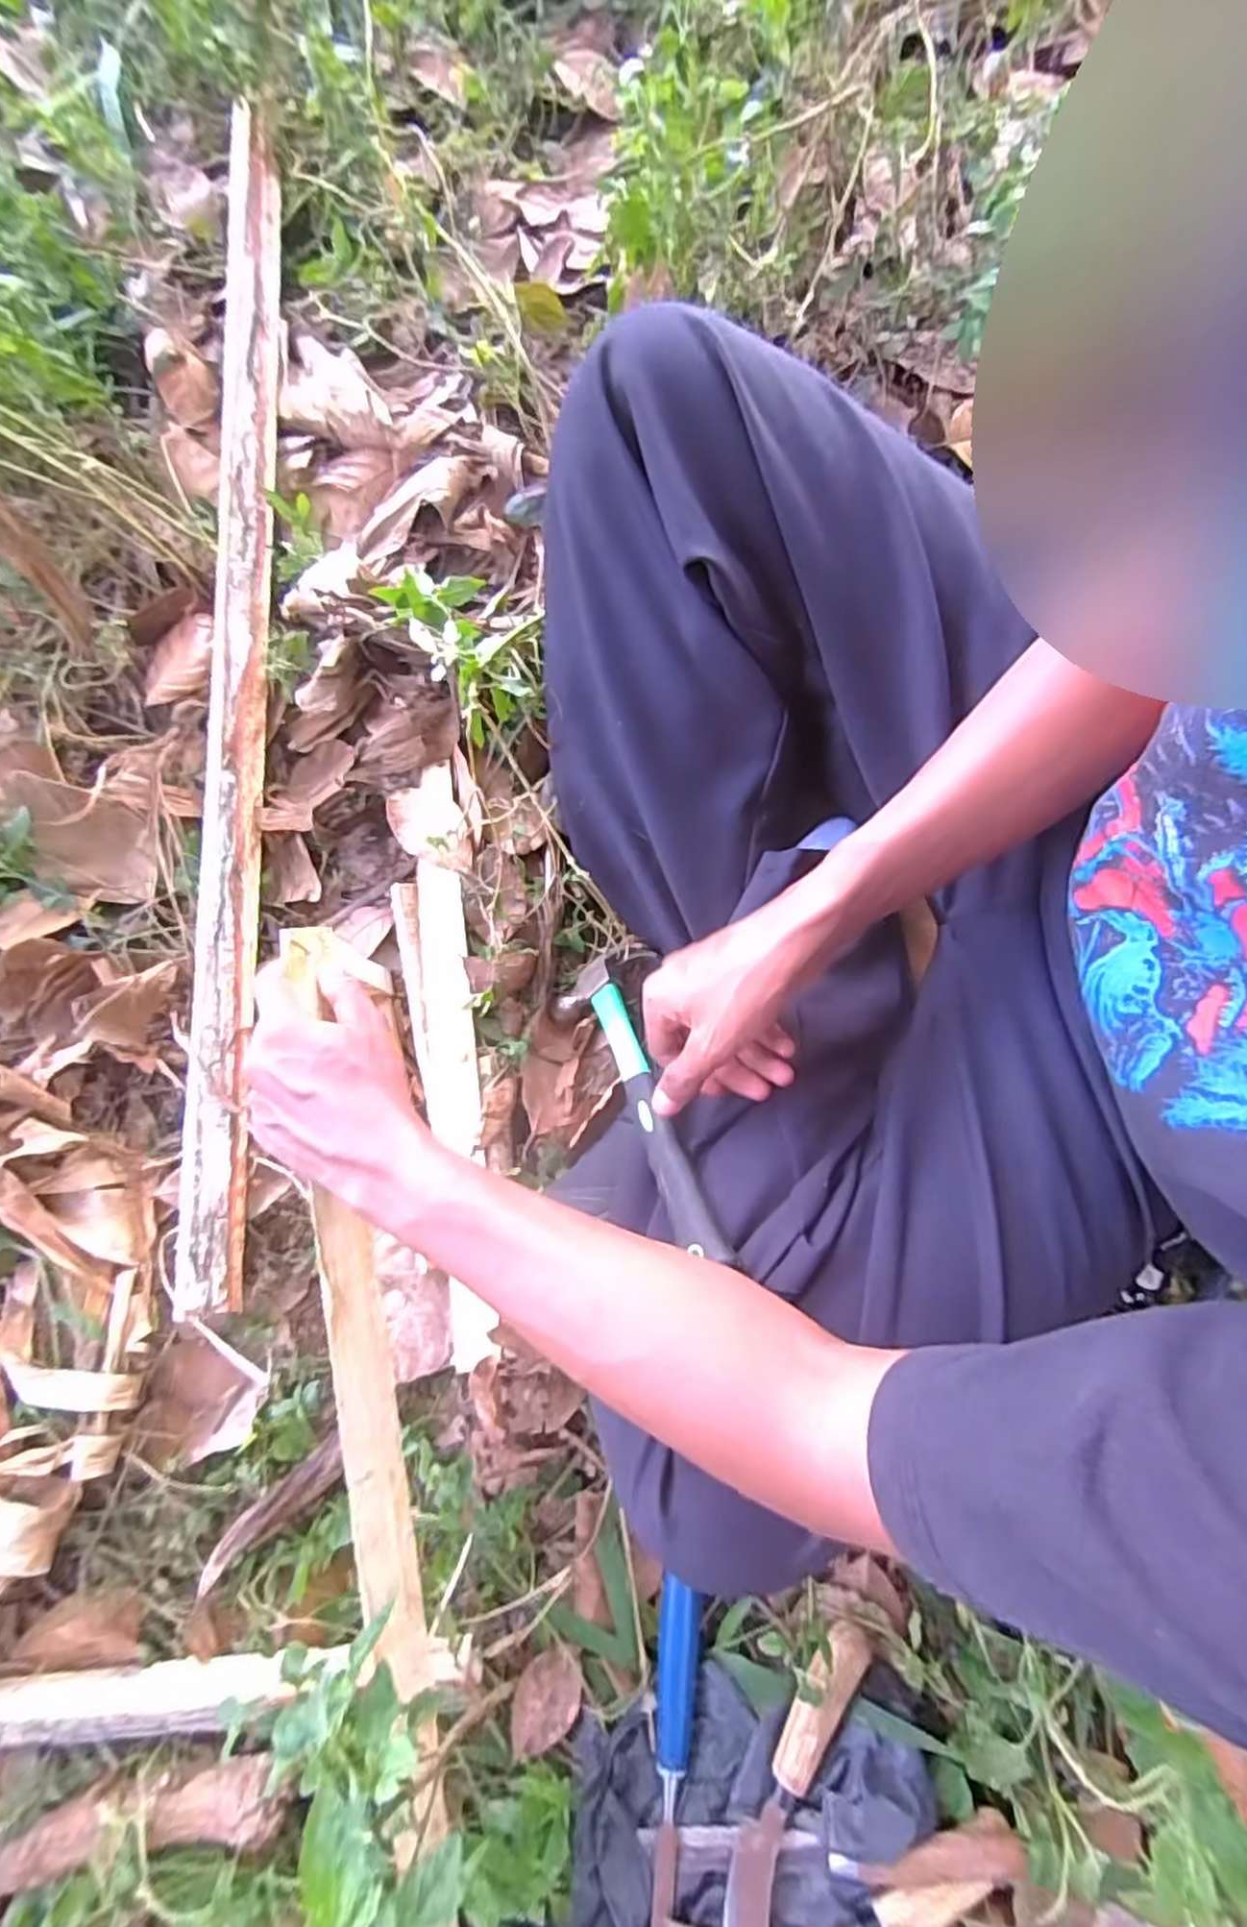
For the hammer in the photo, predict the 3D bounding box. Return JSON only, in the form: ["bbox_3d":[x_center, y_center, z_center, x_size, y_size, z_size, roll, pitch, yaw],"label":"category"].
[{"bbox_3d":[0.010,0.076,0.462,0.075,0.044,0.242,-18,38,-4],"label":"hammer"}]

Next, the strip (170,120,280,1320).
[{"bbox_3d":[-0.313,-0.243,0.582,0.042,0.028,0.980,-2,80,-1],"label":"strip"}]

